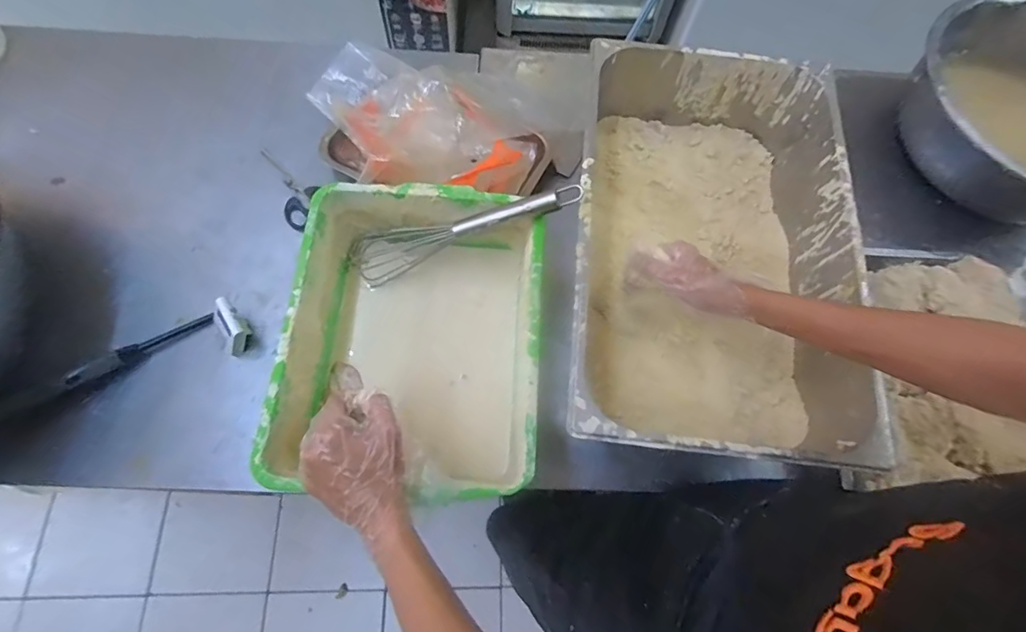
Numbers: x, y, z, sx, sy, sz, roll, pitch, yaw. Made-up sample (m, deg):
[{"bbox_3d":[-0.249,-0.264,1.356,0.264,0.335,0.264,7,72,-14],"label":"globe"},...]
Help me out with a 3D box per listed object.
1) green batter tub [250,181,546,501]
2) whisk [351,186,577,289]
[{"bbox_3d":[-0.106,0.023,0.550,0.263,0.113,0.332,4,70,-1],"label":"green batter tub"},{"bbox_3d":[-0.062,-0.098,0.589,0.302,0.055,0.063,-14,69,22],"label":"whisk"}]

